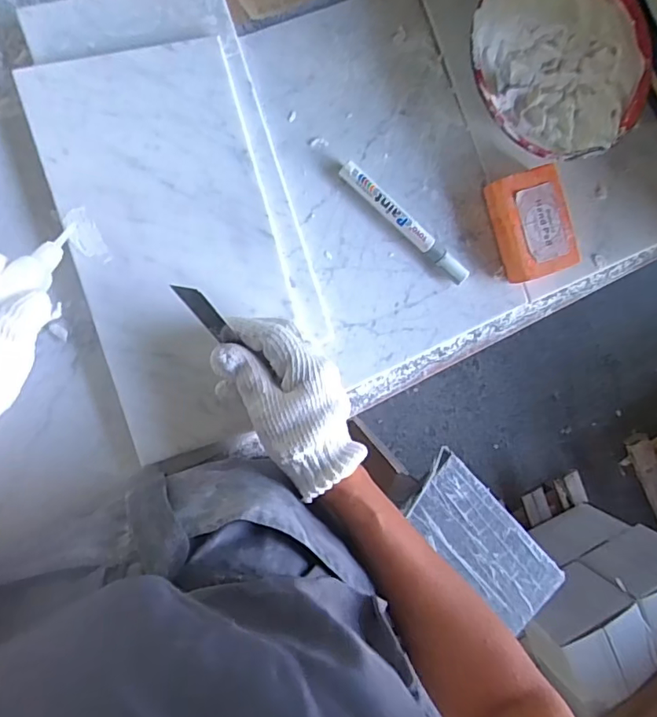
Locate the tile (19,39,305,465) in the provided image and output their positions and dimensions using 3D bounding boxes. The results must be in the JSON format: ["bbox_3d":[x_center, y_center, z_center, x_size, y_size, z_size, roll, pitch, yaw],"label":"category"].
[{"bbox_3d":[-0.112,-0.085,0.413,0.158,0.016,0.300,-16,96,-8],"label":"tile"}]

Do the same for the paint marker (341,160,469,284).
[{"bbox_3d":[0.068,-0.116,0.459,0.144,0.018,0.017,40,86,-11],"label":"paint marker"}]

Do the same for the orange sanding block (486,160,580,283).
[{"bbox_3d":[0.186,-0.121,0.475,0.065,0.028,0.092,-17,97,-9],"label":"orange sanding block"}]

